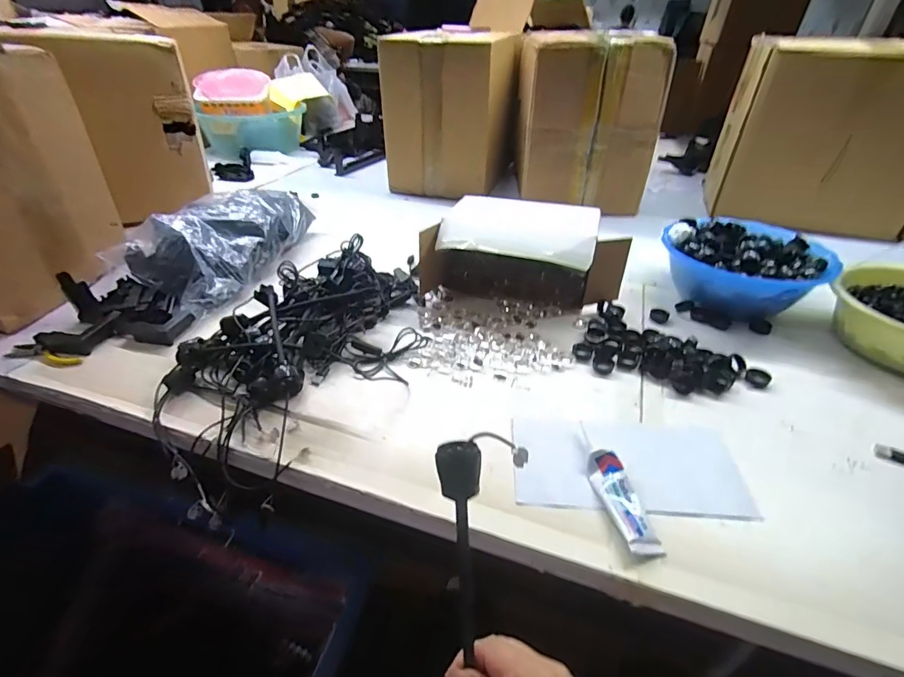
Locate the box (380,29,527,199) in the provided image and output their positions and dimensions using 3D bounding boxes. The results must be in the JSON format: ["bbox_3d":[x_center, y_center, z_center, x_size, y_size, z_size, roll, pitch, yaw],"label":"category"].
[{"bbox_3d":[0.008,-0.583,1.153,0.269,0.342,0.291,13,38,15],"label":"box"}]

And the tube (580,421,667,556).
[{"bbox_3d":[0.161,0.146,0.447,0.033,0.020,0.141,-6,37,-10],"label":"tube"}]

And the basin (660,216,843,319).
[{"bbox_3d":[0.471,-0.112,0.734,0.210,0.099,0.237,-27,45,-32],"label":"basin"}]

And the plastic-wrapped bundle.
[{"bbox_3d":[-0.410,-0.184,0.821,0.207,0.104,0.328,19,40,22],"label":"plastic-wrapped bundle"}]

